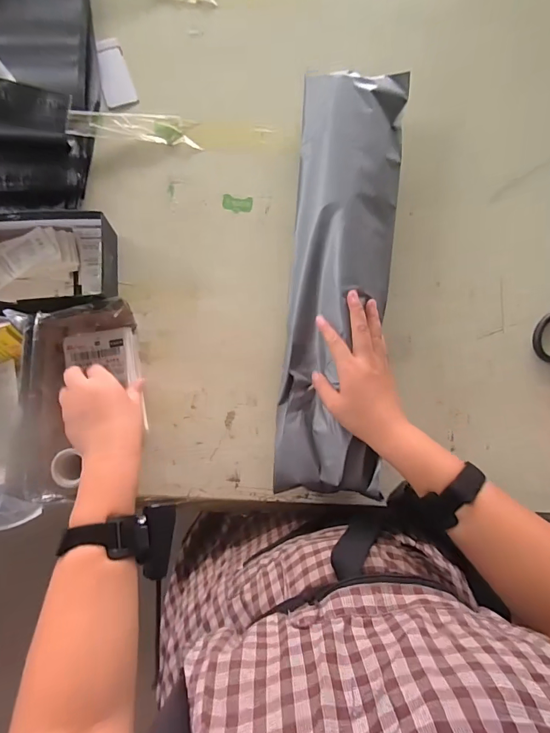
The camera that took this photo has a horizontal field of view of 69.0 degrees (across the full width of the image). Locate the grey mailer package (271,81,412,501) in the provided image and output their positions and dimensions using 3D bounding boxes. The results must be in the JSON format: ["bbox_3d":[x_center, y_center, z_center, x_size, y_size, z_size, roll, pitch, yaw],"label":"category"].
[{"bbox_3d":[0.080,-0.120,0.501,0.129,0.051,0.526,7,83,-1],"label":"grey mailer package"}]

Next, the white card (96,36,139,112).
[{"bbox_3d":[-0.229,-0.417,0.568,0.043,0.006,0.113,-19,83,-5],"label":"white card"}]

